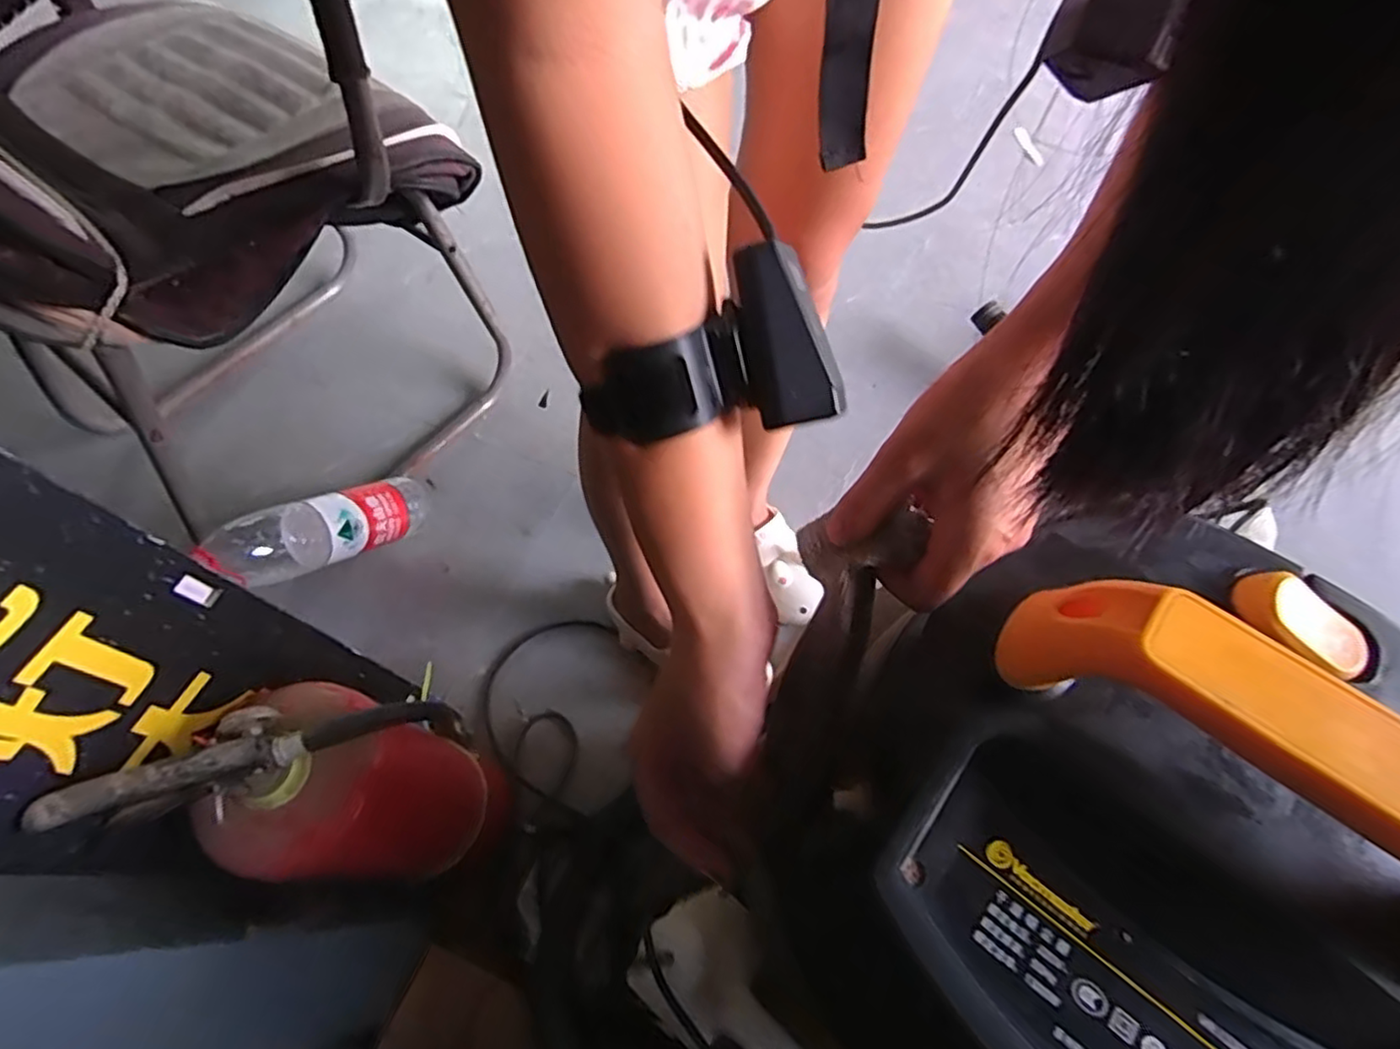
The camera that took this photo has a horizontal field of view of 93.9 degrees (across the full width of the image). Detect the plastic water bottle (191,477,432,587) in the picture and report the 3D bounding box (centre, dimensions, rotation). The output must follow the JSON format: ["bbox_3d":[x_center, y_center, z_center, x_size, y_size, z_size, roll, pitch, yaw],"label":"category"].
[{"bbox_3d":[-0.457,0.003,0.816,0.077,0.080,0.298,32,29,16],"label":"plastic water bottle"}]

